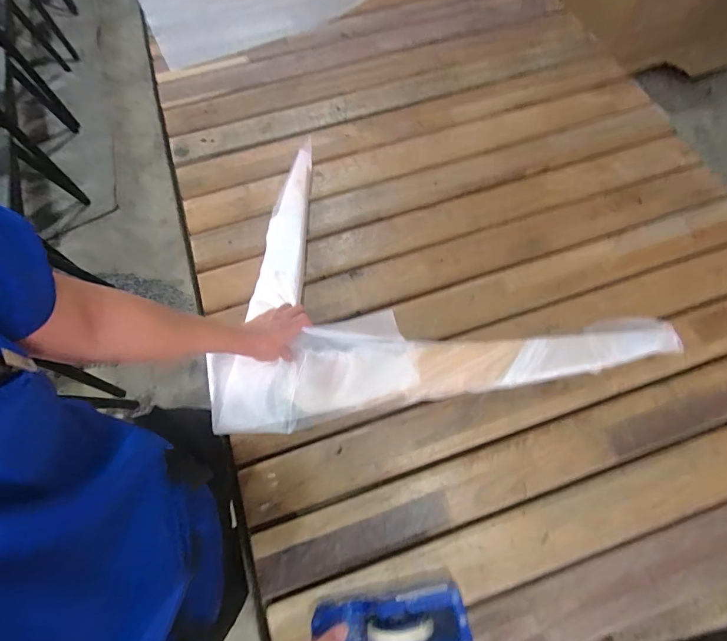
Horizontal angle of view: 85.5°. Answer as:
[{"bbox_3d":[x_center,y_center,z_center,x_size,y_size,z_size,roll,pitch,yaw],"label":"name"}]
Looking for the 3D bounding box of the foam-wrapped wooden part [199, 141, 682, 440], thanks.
[{"bbox_3d":[0.082,-0.123,0.800,0.771,0.045,0.604,-10,67,-3],"label":"foam-wrapped wooden part"}]

